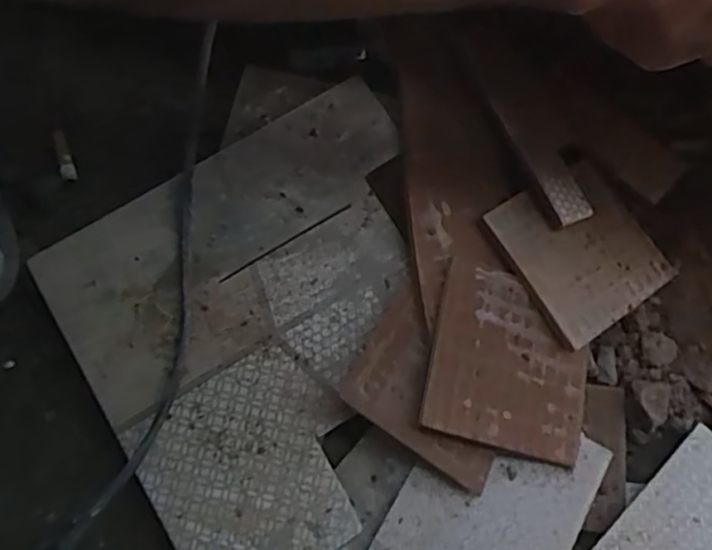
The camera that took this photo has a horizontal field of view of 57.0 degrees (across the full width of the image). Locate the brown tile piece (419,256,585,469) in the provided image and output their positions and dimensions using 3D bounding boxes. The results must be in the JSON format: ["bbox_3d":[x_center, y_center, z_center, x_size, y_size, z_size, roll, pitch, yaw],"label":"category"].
[{"bbox_3d":[0.090,0.051,0.384,0.097,0.004,0.099,20,67,-13],"label":"brown tile piece"}]

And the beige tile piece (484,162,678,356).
[{"bbox_3d":[0.143,-0.018,0.413,0.099,0.011,0.095,-28,79,-27],"label":"beige tile piece"}]

